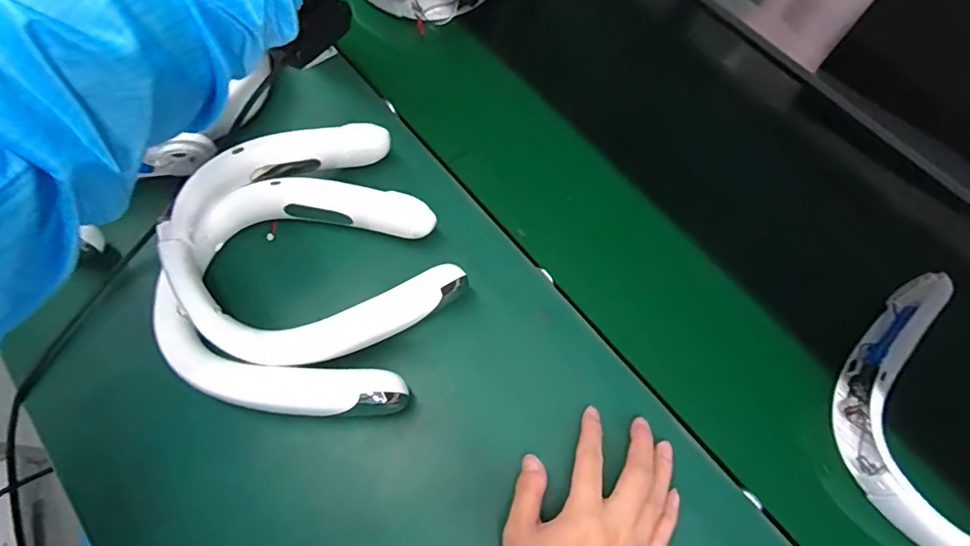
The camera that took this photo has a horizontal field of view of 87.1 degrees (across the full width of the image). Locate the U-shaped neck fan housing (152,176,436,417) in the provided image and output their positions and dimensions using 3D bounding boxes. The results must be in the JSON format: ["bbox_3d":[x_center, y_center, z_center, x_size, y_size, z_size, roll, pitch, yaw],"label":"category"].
[{"bbox_3d":[-0.150,0.018,0.410,0.192,0.053,0.182,7,67,0],"label":"U-shaped neck fan housing"}]

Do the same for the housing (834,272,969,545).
[{"bbox_3d":[0.390,0.127,0.406,0.199,0.049,0.190,42,71,14],"label":"housing"}]

